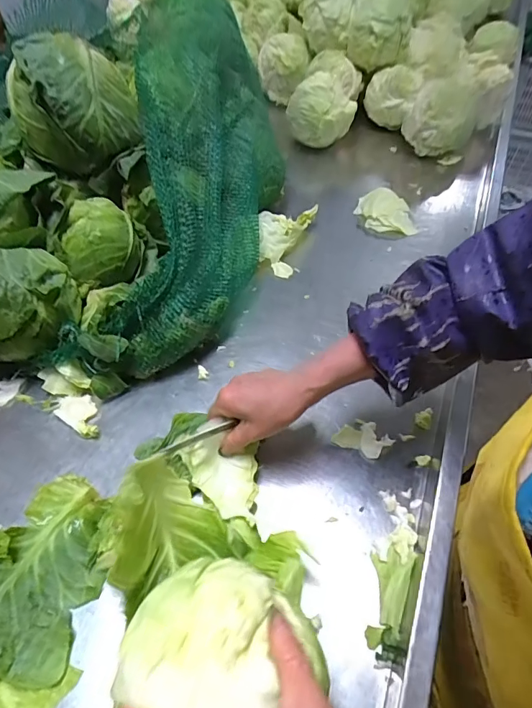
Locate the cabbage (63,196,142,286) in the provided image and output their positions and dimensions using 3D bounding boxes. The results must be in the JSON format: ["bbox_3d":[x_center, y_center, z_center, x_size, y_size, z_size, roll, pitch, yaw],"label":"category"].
[{"bbox_3d":[-0.220,-0.148,0.581,0.087,0.083,0.087,-12,54,-9],"label":"cabbage"}]

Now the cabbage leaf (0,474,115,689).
[{"bbox_3d":[-0.226,0.187,0.389,0.144,0.060,0.165,11,54,8],"label":"cabbage leaf"}]

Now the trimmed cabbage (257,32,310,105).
[{"bbox_3d":[0.038,-0.636,0.964,0.113,0.120,0.115,4,53,3],"label":"trimmed cabbage"}]

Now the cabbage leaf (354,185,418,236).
[{"bbox_3d":[0.210,-0.247,0.745,0.106,0.038,0.074,17,54,11],"label":"cabbage leaf"}]

